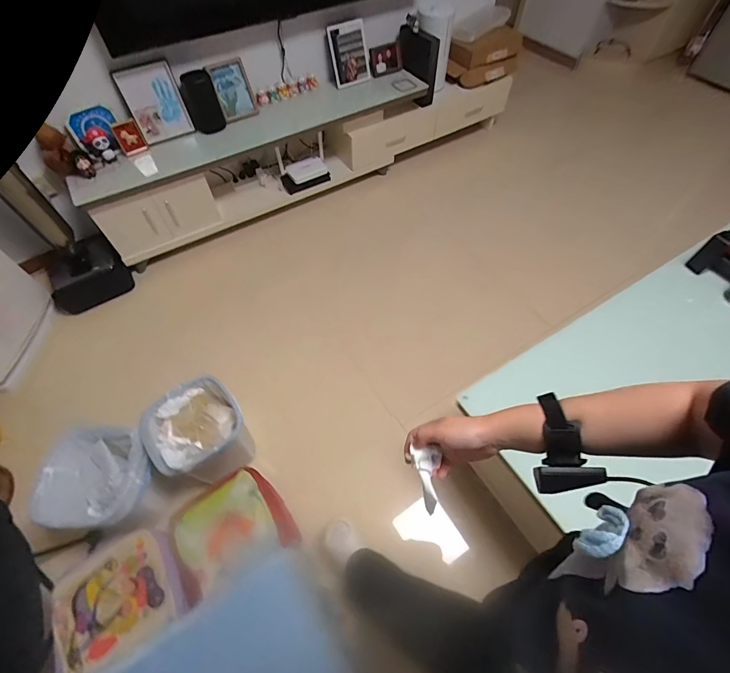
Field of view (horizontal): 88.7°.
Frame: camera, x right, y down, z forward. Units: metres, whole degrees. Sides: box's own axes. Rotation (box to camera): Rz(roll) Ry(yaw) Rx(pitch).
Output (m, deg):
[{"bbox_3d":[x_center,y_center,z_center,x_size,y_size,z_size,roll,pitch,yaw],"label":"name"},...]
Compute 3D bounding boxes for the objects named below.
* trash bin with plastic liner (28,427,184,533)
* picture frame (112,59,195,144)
[{"bbox_3d":[-0.735,0.422,1.100,0.255,0.249,0.243,2,56,-3],"label":"trash bin with plastic liner"},{"bbox_3d":[-0.809,-0.902,1.445,0.199,0.249,0.030,-18,59,-15],"label":"picture frame"}]

